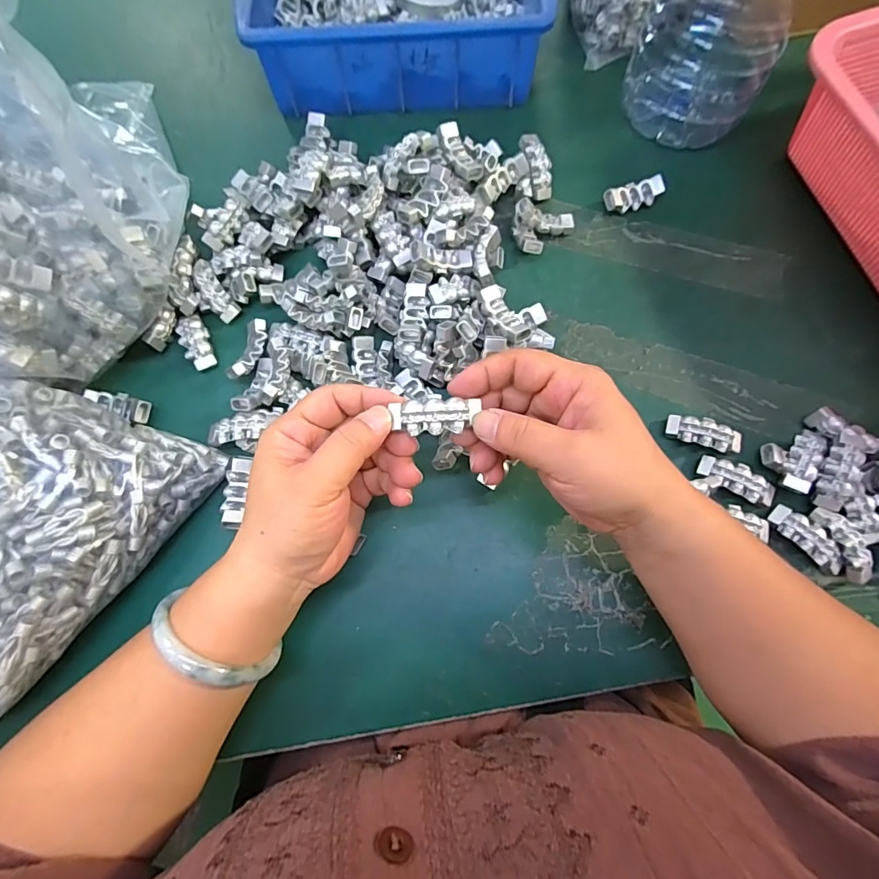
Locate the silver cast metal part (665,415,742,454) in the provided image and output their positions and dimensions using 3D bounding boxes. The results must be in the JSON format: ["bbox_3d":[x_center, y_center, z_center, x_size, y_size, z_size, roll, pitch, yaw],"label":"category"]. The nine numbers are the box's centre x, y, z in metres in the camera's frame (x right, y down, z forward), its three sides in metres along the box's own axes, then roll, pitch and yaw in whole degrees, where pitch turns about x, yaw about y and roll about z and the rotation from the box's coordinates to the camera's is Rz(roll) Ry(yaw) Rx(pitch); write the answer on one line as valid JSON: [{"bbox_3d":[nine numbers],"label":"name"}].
[{"bbox_3d":[0.179,-0.004,0.318,0.047,0.013,0.018,19,75,7],"label":"silver cast metal part"}]

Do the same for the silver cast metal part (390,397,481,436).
[{"bbox_3d":[-0.001,-0.012,0.243,0.044,0.008,0.017,-4,73,-2],"label":"silver cast metal part"}]

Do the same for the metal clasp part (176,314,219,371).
[{"bbox_3d":[-0.180,-0.072,0.348,0.020,0.014,0.043,-27,75,-7],"label":"metal clasp part"}]

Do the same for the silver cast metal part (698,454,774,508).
[{"bbox_3d":[0.195,0.026,0.306,0.048,0.010,0.019,33,77,10],"label":"silver cast metal part"}]

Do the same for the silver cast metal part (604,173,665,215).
[{"bbox_3d":[0.156,-0.196,0.377,0.045,0.018,0.018,-18,74,-4],"label":"silver cast metal part"}]

